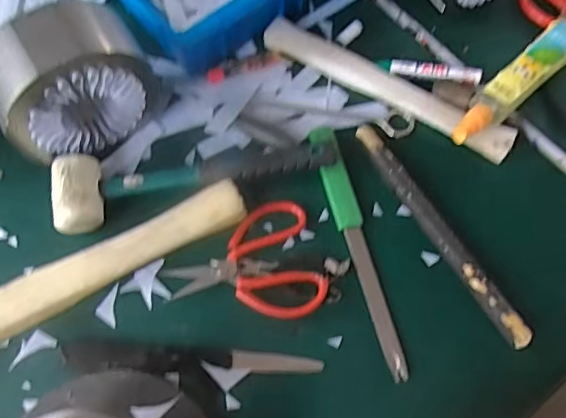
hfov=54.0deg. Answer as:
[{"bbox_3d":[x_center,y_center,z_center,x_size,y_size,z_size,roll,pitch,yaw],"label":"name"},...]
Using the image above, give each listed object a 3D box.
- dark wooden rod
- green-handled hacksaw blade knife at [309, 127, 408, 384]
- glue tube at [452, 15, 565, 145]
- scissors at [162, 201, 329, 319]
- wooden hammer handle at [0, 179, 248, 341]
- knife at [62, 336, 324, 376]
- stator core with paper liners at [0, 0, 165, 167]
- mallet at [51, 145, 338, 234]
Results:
[{"bbox_3d":[0.157,0.021,0.564,0.025,0.017,0.265,-29,71,-11],"label":"dark wooden rod"},{"bbox_3d":[0.075,0.032,0.560,0.027,0.021,0.273,-14,68,-5],"label":"green-handled hacksaw blade knife"},{"bbox_3d":[0.263,-0.142,0.615,0.217,0.044,0.041,-40,73,-15],"label":"glue tube"},{"bbox_3d":[-0.032,0.044,0.552,0.154,0.025,0.112,9,68,4],"label":"scissors"},{"bbox_3d":[-0.193,0.064,0.543,0.333,0.031,0.042,-27,70,-10],"label":"wooden hammer handle"},{"bbox_3d":[-0.086,0.142,0.519,0.239,0.014,0.029,4,68,2],"label":"knife"},{"bbox_3d":[-0.209,-0.123,0.557,0.157,0.141,0.091,-36,72,-13],"label":"stator core with paper liners"},{"bbox_3d":[-0.094,-0.043,0.582,0.287,0.043,0.072,-15,68,-6],"label":"mallet"}]

